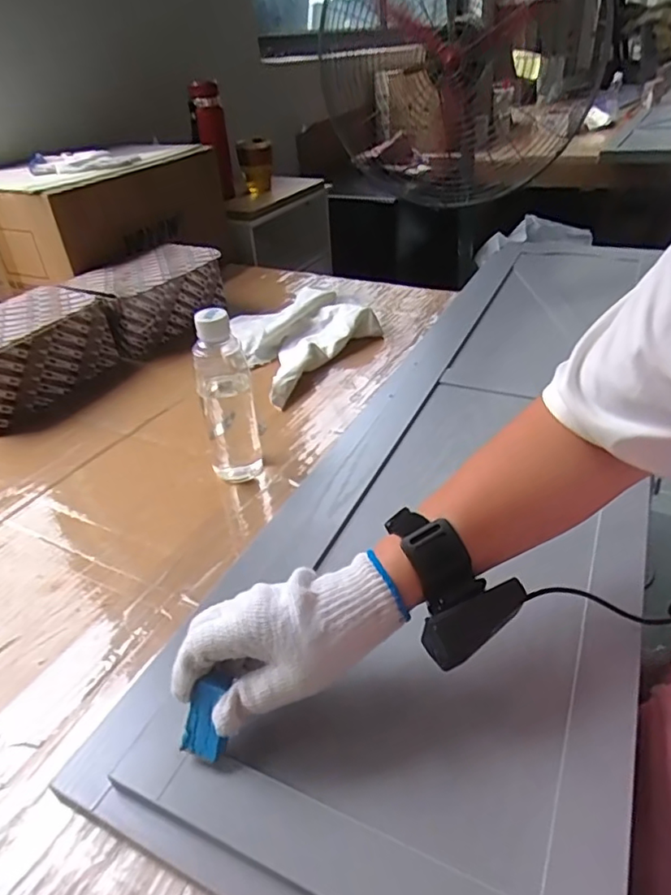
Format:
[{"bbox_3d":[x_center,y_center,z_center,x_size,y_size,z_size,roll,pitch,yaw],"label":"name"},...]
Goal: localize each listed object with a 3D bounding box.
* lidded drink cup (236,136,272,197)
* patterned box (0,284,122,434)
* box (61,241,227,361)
[{"bbox_3d":[-0.195,-0.693,1.425,0.077,0.131,0.076,-6,34,-2],"label":"lidded drink cup"},{"bbox_3d":[-0.463,-0.134,0.838,0.155,0.113,0.237,12,38,23],"label":"patterned box"},{"bbox_3d":[-0.316,-0.259,0.991,0.151,0.111,0.234,18,40,30],"label":"box"}]

